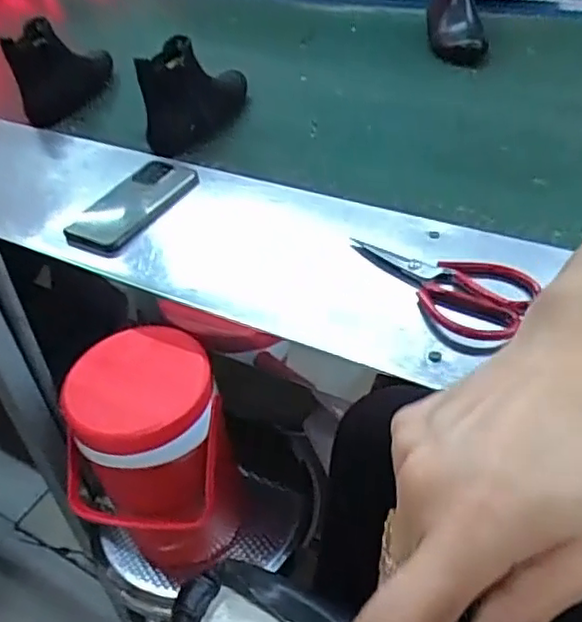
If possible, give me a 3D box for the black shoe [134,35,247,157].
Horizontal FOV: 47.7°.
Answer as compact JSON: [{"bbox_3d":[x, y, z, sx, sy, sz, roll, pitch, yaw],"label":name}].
[{"bbox_3d":[-0.141,-0.339,0.983,0.078,0.132,0.234,7,42,14],"label":"black shoe"}]

